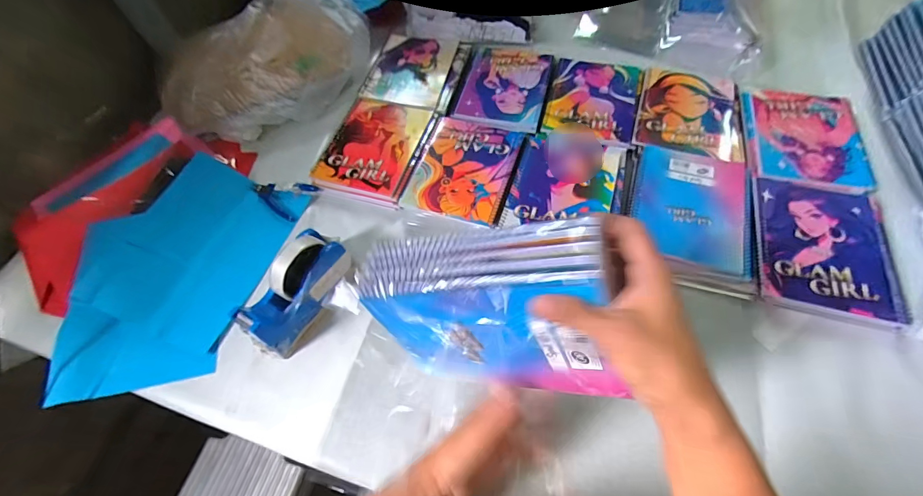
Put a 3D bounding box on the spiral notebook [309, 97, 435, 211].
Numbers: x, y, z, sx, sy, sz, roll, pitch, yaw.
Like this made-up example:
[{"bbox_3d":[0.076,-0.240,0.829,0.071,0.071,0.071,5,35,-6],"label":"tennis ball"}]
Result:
[{"bbox_3d":[-0.147,-0.175,0.669,0.162,0.010,0.205,14,65,11],"label":"spiral notebook"}]

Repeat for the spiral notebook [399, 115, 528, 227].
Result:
[{"bbox_3d":[0.006,-0.130,0.631,0.155,0.013,0.197,14,64,10],"label":"spiral notebook"}]

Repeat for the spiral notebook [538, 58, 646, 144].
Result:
[{"bbox_3d":[0.233,-0.265,0.691,0.154,0.013,0.201,13,64,10],"label":"spiral notebook"}]

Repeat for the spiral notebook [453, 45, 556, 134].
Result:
[{"bbox_3d":[0.079,-0.306,0.729,0.158,0.009,0.212,11,64,9],"label":"spiral notebook"}]

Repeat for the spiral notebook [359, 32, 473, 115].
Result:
[{"bbox_3d":[-0.086,-0.345,0.760,0.173,0.018,0.200,12,64,10],"label":"spiral notebook"}]

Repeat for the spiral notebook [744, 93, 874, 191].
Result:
[{"bbox_3d":[0.547,-0.179,0.619,0.161,0.013,0.207,8,64,8],"label":"spiral notebook"}]

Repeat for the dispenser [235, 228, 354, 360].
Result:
[{"bbox_3d":[-0.214,0.052,0.510,0.064,0.101,0.158,25,65,17],"label":"dispenser"}]

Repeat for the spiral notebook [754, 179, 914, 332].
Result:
[{"bbox_3d":[0.486,-0.003,0.529,0.161,0.022,0.204,12,64,10],"label":"spiral notebook"}]

